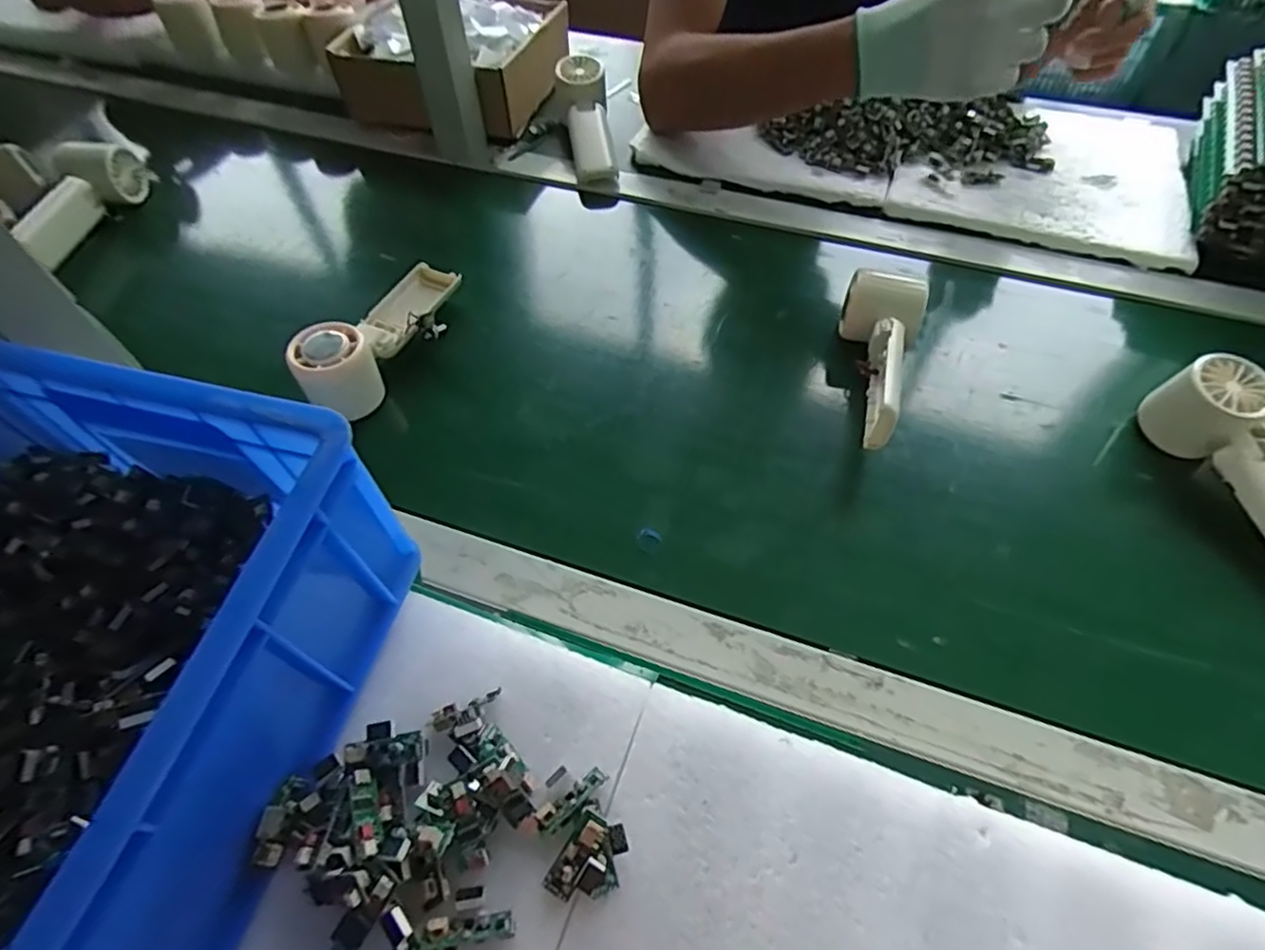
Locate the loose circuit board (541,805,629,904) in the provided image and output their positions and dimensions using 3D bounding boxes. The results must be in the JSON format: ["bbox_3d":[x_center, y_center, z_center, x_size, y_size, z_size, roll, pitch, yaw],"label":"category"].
[{"bbox_3d":[-0.019,0.172,0.287,0.027,0.017,0.036,28,60,18],"label":"loose circuit board"}]

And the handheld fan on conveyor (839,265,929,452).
[{"bbox_3d":[0.176,-0.086,0.480,0.057,0.061,0.141,19,58,13],"label":"handheld fan on conveyor"}]

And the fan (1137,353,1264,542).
[{"bbox_3d":[0.411,0.002,0.426,0.049,0.061,0.164,-10,63,-9],"label":"fan"}]

